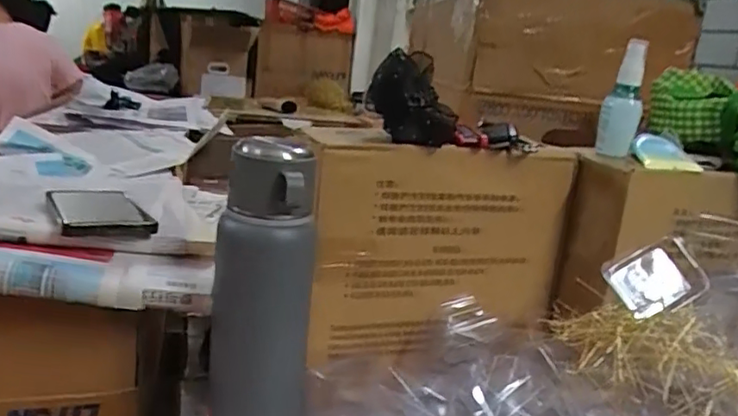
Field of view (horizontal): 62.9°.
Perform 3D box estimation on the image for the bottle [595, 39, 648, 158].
[{"bbox_3d":[0.267,-0.113,0.632,0.037,0.116,0.028,12,15,21],"label":"bottle"}]

